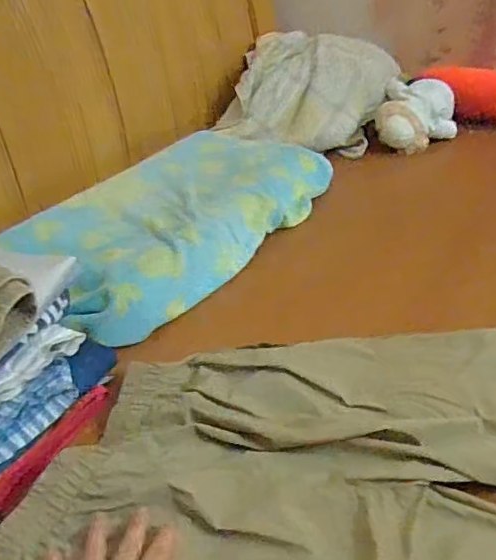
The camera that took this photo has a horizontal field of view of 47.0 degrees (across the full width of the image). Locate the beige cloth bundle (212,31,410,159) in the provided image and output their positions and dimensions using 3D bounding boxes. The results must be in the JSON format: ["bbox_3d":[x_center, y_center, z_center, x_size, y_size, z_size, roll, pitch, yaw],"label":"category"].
[{"bbox_3d":[0.151,-0.438,1.322,0.413,0.204,0.294,-1,31,6],"label":"beige cloth bundle"}]

